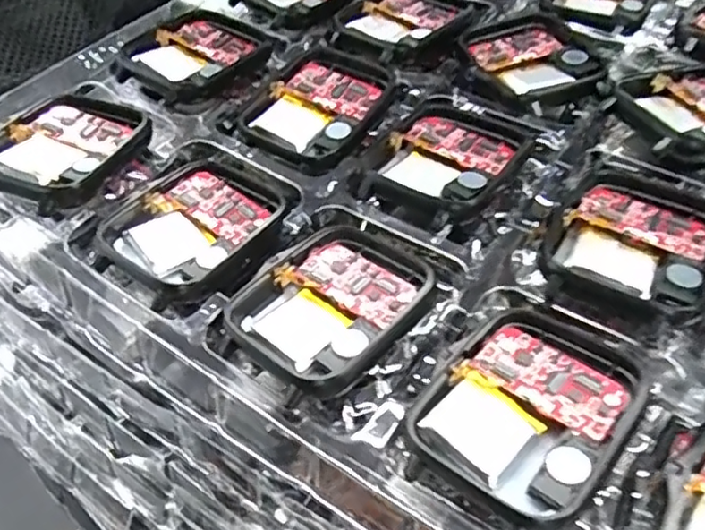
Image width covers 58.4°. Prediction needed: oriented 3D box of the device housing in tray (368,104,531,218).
[{"bbox_3d":[0.027,-0.031,0.179,0.037,0.008,0.046,31,58,26],"label":"device housing in tray"}]

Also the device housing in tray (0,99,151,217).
[{"bbox_3d":[-0.086,-0.034,0.185,0.038,0.008,0.044,16,53,16],"label":"device housing in tray"}]

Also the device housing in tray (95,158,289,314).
[{"bbox_3d":[-0.042,-0.010,0.169,0.042,0.005,0.045,28,57,24],"label":"device housing in tray"}]

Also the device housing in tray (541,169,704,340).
[{"bbox_3d":[0.067,-0.005,0.152,0.036,0.006,0.047,29,58,25],"label":"device housing in tray"}]

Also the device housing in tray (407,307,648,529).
[{"bbox_3d":[0.035,0.029,0.129,0.036,0.008,0.045,28,57,24],"label":"device housing in tray"}]

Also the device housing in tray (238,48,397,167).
[{"bbox_3d":[-0.009,-0.050,0.197,0.038,0.007,0.046,28,57,24],"label":"device housing in tray"}]

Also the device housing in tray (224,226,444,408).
[{"bbox_3d":[-0.005,0.008,0.150,0.045,0.009,0.040,-36,57,-23],"label":"device housing in tray"}]

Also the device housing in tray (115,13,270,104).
[{"bbox_3d":[-0.053,-0.071,0.214,0.040,0.006,0.046,30,58,25],"label":"device housing in tray"}]

